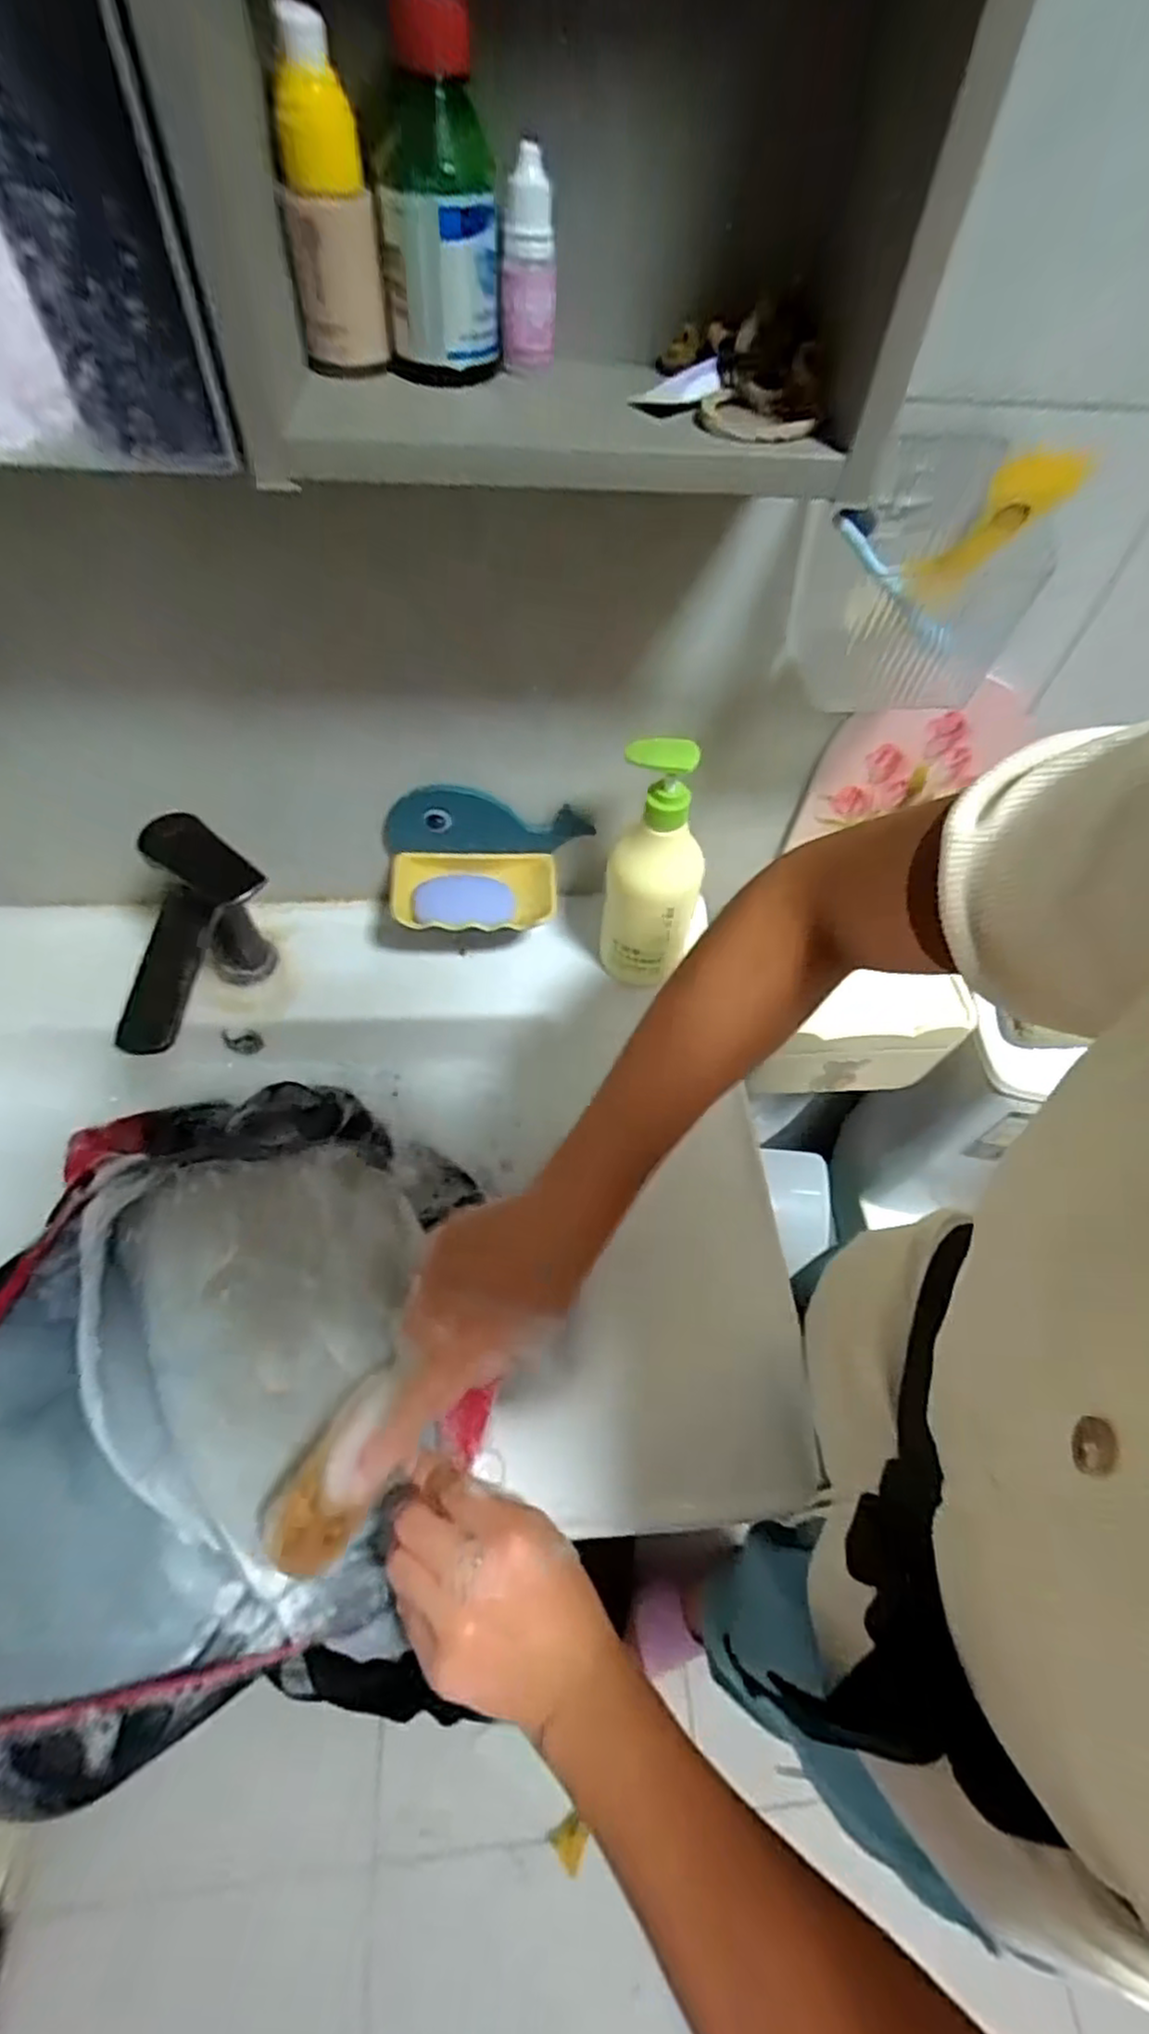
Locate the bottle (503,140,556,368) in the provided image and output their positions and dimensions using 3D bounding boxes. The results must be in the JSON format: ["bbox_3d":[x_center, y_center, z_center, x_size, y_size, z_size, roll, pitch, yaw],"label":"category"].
[{"bbox_3d":[-0.018,-0.304,0.295,0.022,0.062,0.017,-1,56,-4],"label":"bottle"}]

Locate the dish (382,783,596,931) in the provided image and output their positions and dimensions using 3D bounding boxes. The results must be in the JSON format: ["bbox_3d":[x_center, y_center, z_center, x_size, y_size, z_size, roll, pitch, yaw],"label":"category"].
[{"bbox_3d":[-0.067,-0.114,0.573,0.161,0.092,0.084,-4,57,-6],"label":"dish"}]

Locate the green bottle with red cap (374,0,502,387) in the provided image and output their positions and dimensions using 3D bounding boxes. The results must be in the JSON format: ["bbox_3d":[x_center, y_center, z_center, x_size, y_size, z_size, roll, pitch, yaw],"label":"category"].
[{"bbox_3d":[-0.053,-0.312,0.282,0.044,0.095,0.045,-1,56,-4],"label":"green bottle with red cap"}]

